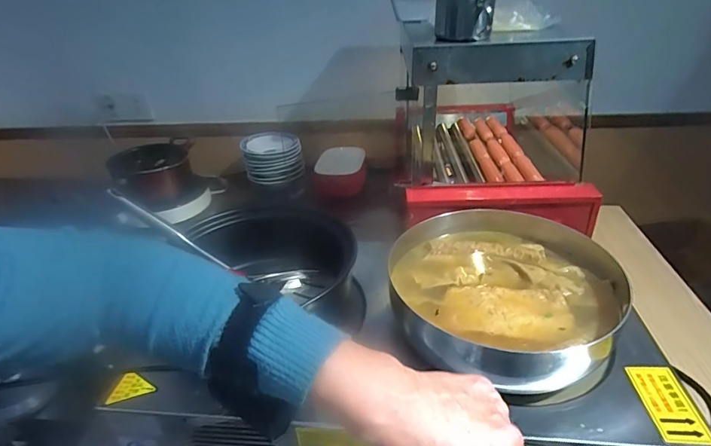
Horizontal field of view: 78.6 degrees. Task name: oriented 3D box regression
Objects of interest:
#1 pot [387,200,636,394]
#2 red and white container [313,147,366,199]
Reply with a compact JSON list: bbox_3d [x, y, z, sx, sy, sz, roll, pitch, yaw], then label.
[{"bbox_3d":[0.223,0.082,0.618,0.343,0.076,0.300,-21,35,-26],"label":"pot"},{"bbox_3d":[-0.045,-0.146,1.285,0.159,0.124,0.112,-6,31,-3],"label":"red and white container"}]

